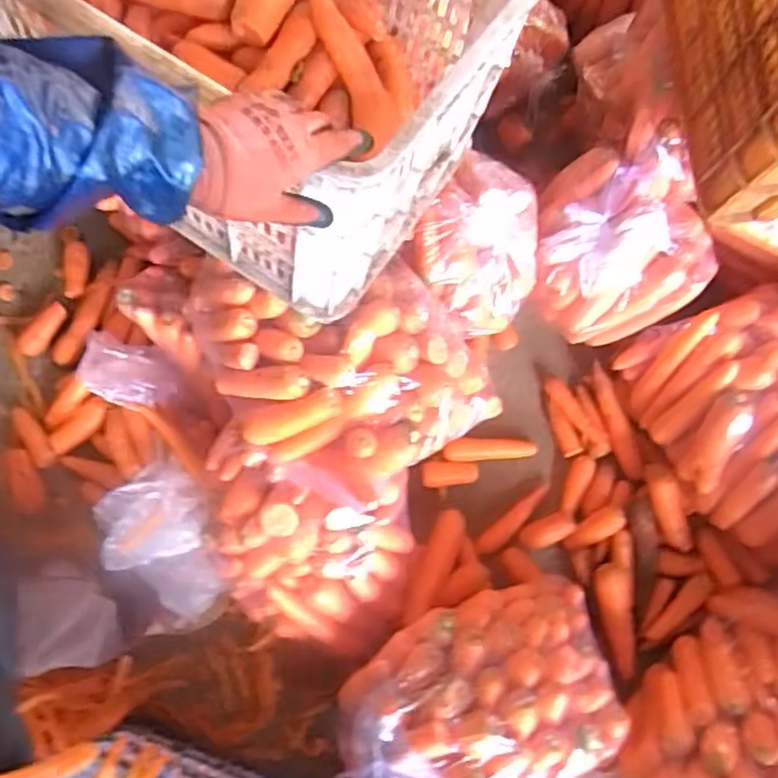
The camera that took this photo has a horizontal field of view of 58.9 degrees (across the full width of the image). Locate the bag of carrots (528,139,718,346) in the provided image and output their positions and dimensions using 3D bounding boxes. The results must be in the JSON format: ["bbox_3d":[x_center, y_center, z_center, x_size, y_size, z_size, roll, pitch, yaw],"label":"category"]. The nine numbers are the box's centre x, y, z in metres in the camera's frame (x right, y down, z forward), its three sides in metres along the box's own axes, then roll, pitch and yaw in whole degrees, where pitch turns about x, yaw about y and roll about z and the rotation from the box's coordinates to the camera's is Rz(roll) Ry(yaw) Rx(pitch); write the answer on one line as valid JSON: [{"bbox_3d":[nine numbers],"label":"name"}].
[{"bbox_3d":[0.331,-0.196,1.034,0.262,0.269,0.209,35,78,8],"label":"bag of carrots"}]

